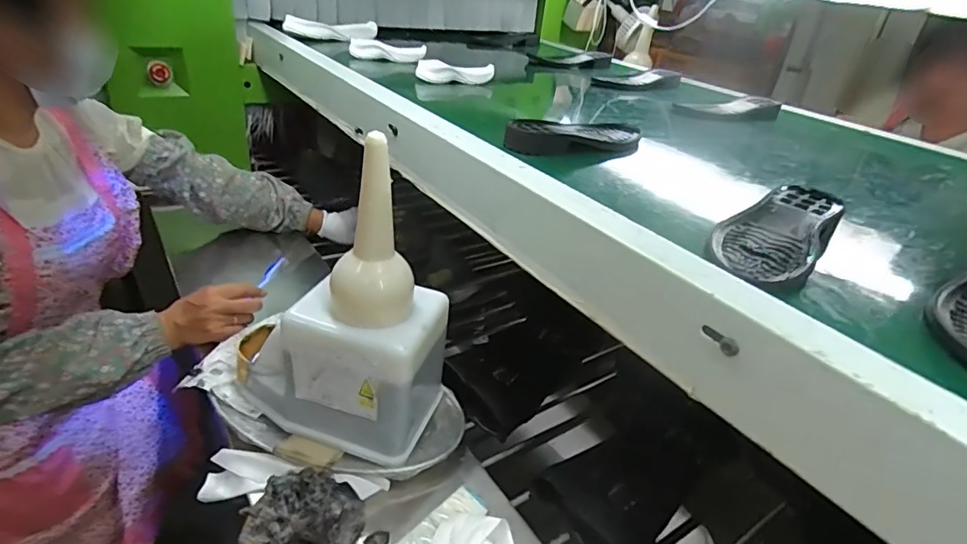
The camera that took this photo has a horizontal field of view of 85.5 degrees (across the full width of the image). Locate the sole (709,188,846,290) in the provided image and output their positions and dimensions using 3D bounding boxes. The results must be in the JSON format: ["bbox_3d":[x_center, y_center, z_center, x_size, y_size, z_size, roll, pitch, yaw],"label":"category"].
[{"bbox_3d":[0.257,-0.038,0.456,0.076,0.027,0.196,28,36,30],"label":"sole"}]

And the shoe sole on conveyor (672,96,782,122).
[{"bbox_3d":[0.437,-0.294,0.931,0.197,0.031,0.075,-6,33,-22],"label":"shoe sole on conveyor"}]

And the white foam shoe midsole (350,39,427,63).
[{"bbox_3d":[-0.189,-0.439,1.040,0.148,0.030,0.057,-1,32,-15],"label":"white foam shoe midsole"}]

